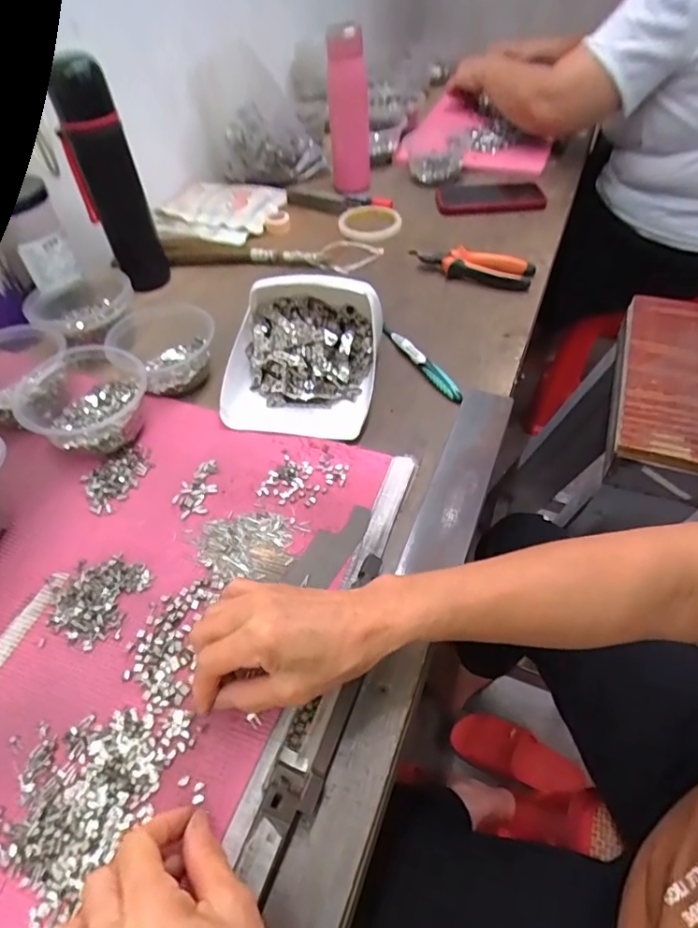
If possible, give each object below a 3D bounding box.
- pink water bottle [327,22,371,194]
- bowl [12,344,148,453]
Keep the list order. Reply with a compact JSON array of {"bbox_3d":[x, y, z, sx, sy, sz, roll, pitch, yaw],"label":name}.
[{"bbox_3d":[0.001,-0.559,0.851,0.066,0.220,0.051,-4,50,-2],"label":"pink water bottle"},{"bbox_3d":[-0.258,-0.063,0.521,0.111,0.061,0.117,-1,50,1],"label":"bowl"}]

